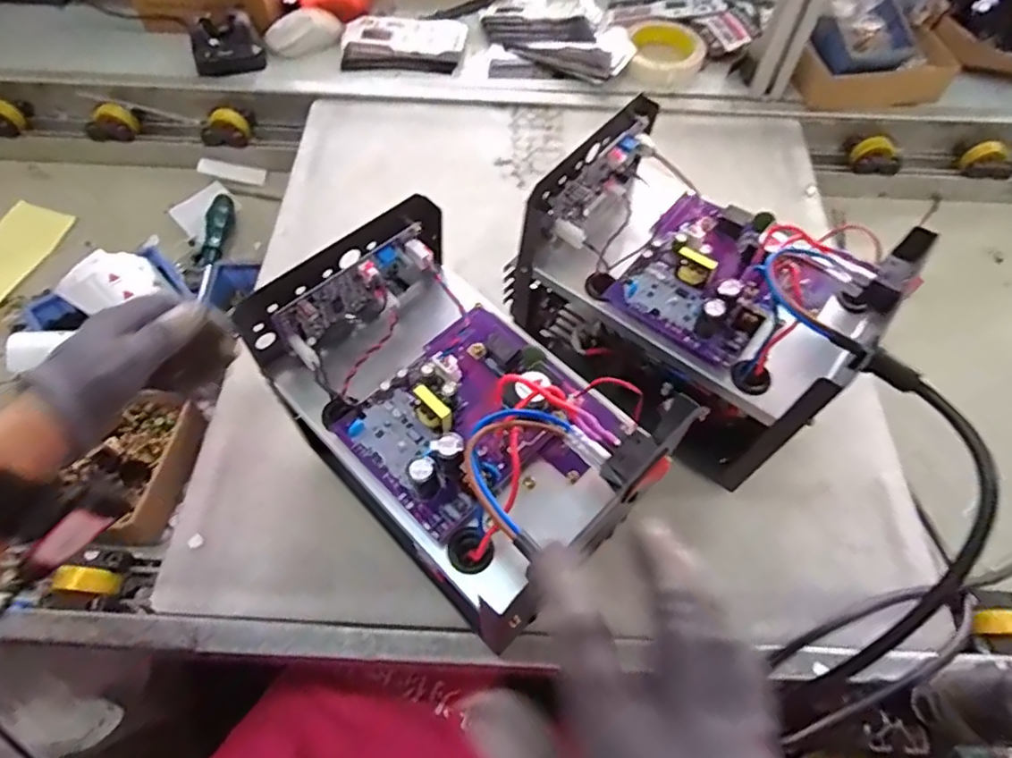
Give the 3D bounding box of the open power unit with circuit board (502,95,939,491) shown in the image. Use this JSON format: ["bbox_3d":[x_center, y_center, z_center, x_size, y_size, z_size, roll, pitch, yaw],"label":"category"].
[{"bbox_3d":[0.145,-0.062,0.466,0.227,0.183,0.148,38,67,18],"label":"open power unit with circuit board"}]

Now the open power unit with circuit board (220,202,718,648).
[{"bbox_3d":[-0.038,0.012,0.366,0.138,0.093,0.214,-37,67,-19],"label":"open power unit with circuit board"}]

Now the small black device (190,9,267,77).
[{"bbox_3d":[-0.356,-0.424,0.749,0.087,0.053,0.066,-20,63,-12],"label":"small black device"}]

